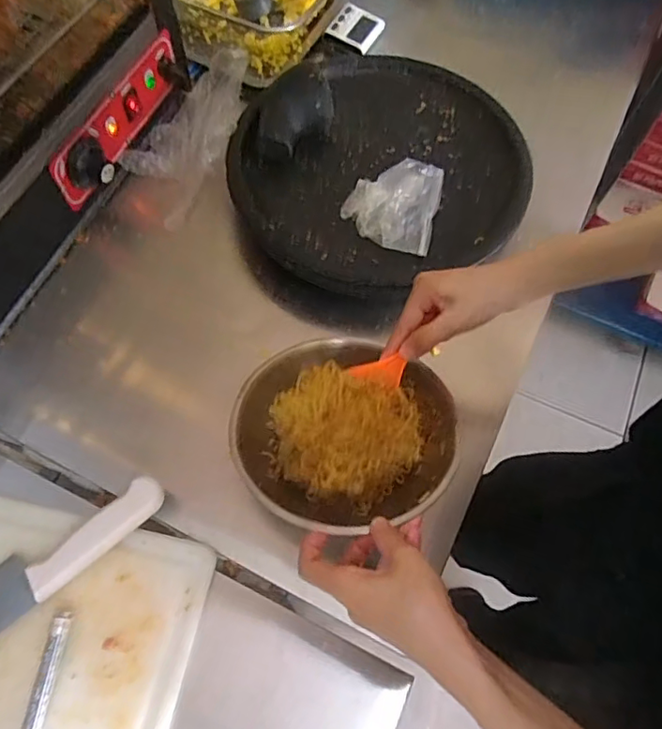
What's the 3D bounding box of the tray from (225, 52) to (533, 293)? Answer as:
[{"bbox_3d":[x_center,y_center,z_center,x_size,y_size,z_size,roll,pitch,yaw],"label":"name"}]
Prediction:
[{"bbox_3d":[0.062,-0.230,0.642,0.306,0.065,0.330,0,66,-1],"label":"tray"}]

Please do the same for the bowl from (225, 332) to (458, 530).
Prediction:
[{"bbox_3d":[0.016,0.061,0.487,0.170,0.092,0.175,0,66,-1],"label":"bowl"}]

